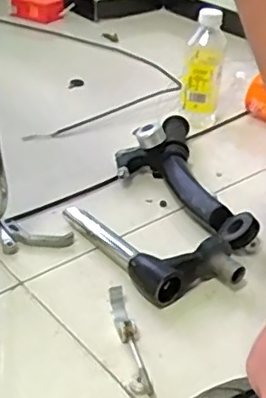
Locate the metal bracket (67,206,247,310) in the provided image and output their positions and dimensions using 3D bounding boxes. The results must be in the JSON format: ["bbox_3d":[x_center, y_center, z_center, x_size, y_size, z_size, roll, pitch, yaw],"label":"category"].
[{"bbox_3d":[0.019,0.044,0.597,0.101,0.037,0.181,-20,40,-32],"label":"metal bracket"}]

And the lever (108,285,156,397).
[{"bbox_3d":[-0.003,0.119,0.502,0.017,0.015,0.118,-4,34,-12],"label":"lever"}]

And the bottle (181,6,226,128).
[{"bbox_3d":[0.103,-0.186,0.851,0.057,0.175,0.051,10,34,9],"label":"bottle"}]

